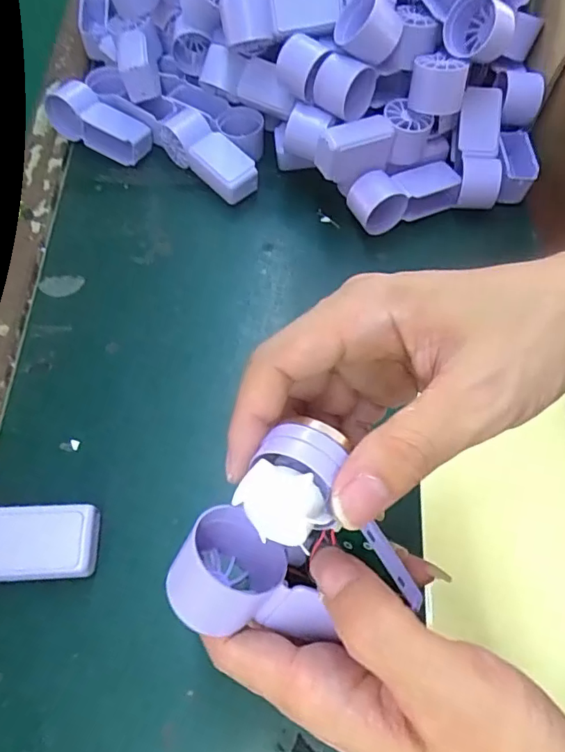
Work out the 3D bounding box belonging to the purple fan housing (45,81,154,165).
[{"bbox_3d":[-0.162,-0.220,0.465,0.097,0.034,0.038,30,67,14],"label":"purple fan housing"}]

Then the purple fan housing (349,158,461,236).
[{"bbox_3d":[0.097,-0.143,0.425,0.085,0.037,0.034,-16,64,-8],"label":"purple fan housing"}]

